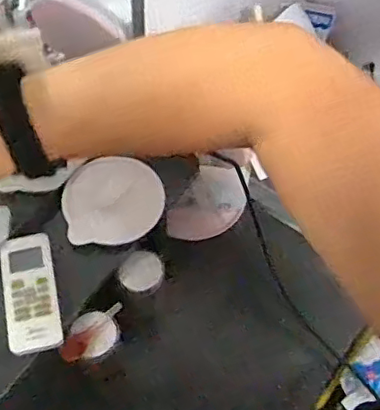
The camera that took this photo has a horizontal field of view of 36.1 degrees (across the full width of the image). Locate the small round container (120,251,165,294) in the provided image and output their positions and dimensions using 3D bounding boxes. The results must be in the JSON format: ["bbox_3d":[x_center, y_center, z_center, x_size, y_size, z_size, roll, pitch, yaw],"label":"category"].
[{"bbox_3d":[-0.057,0.077,0.675,0.051,0.020,0.047,4,82,-11],"label":"small round container"}]

